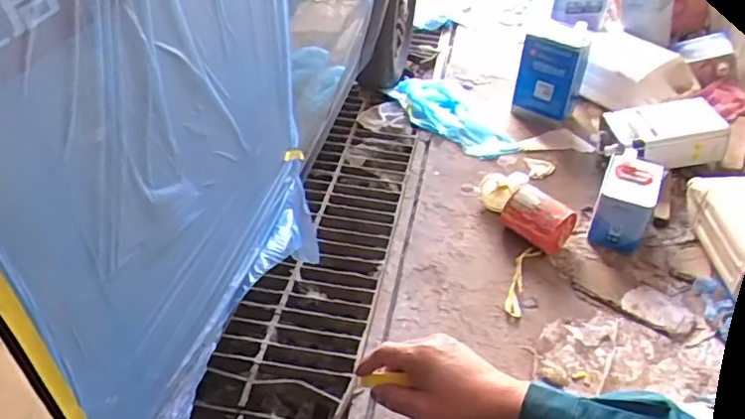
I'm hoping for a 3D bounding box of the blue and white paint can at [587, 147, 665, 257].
[{"bbox_3d":[0.573,-0.013,1.342,0.118,0.153,0.177,19,44,20],"label":"blue and white paint can"}]

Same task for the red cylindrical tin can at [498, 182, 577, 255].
[{"bbox_3d":[0.369,0.018,1.314,0.108,0.087,0.144,-30,50,-31],"label":"red cylindrical tin can"}]

